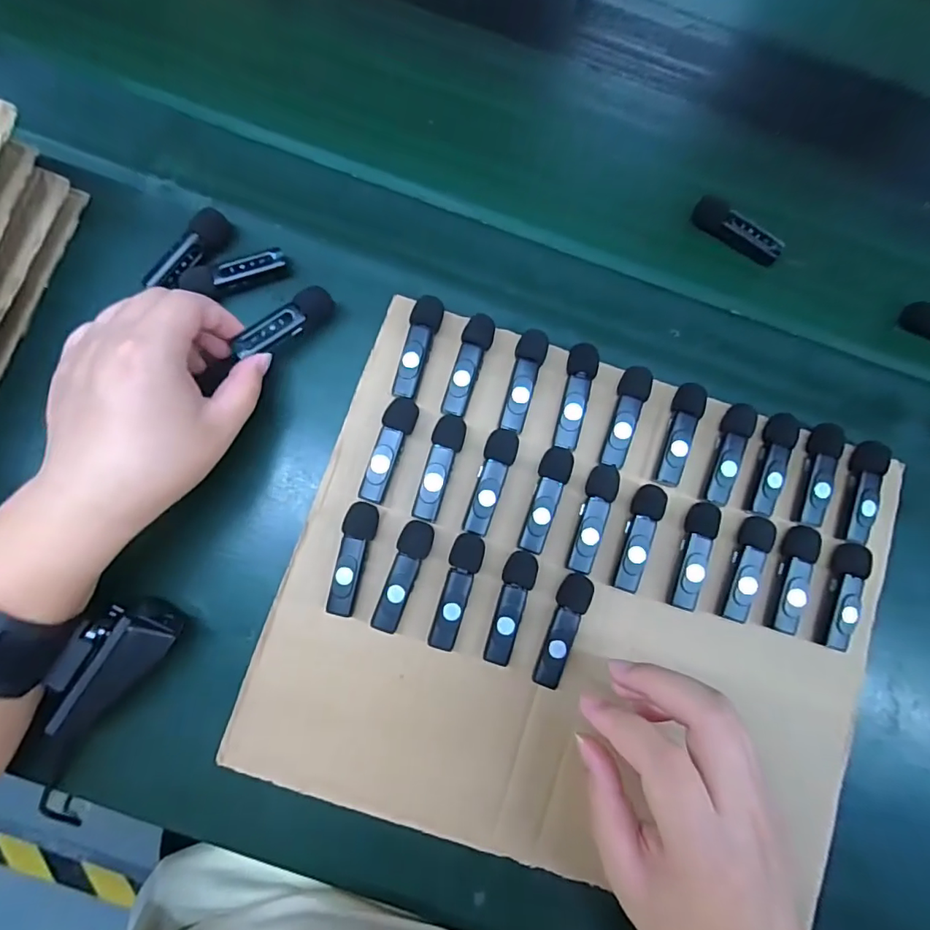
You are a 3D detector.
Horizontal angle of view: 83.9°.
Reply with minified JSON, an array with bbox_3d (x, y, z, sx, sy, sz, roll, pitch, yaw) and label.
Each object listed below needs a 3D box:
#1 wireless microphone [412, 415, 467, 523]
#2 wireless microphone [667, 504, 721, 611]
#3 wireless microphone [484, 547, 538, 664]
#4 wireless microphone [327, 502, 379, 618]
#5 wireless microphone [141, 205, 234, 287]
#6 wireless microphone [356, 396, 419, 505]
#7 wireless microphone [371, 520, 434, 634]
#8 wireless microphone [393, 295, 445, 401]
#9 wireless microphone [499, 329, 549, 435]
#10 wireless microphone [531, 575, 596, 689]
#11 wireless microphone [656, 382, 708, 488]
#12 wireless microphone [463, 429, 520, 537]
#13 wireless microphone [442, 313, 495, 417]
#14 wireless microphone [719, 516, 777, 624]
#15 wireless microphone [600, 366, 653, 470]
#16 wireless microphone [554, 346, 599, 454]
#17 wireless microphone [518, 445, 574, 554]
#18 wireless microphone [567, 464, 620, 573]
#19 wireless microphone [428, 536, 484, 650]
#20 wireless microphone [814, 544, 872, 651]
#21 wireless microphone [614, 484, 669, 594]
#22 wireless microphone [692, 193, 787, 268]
[{"bbox_3d":[-0.016,0.002,0.312,0.019,0.016,0.065,17,82,-1],"label":"wireless microphone"},{"bbox_3d":[0.138,0.054,0.311,0.018,0.016,0.064,15,82,-1],"label":"wireless microphone"},{"bbox_3d":[0.027,0.083,0.304,0.019,0.016,0.065,17,82,-1],"label":"wireless microphone"},{"bbox_3d":[-0.066,0.054,0.302,0.019,0.014,0.064,15,82,-1],"label":"wireless microphone"},{"bbox_3d":[-0.170,-0.132,0.322,0.018,0.015,0.059,37,82,2],"label":"wireless microphone"},{"bbox_3d":[-0.046,-0.009,0.312,0.018,0.016,0.065,20,82,-1],"label":"wireless microphone"},{"bbox_3d":[-0.035,0.065,0.302,0.019,0.015,0.064,17,82,-1],"label":"wireless microphone"},{"bbox_3d":[-0.029,-0.073,0.322,0.018,0.017,0.066,16,82,-1],"label":"wireless microphone"},{"bbox_3d":[0.036,-0.052,0.321,0.018,0.014,0.064,17,82,-1],"label":"wireless microphone"},{"bbox_3d":[0.058,0.096,0.304,0.018,0.017,0.065,19,82,-1],"label":"wireless microphone"},{"bbox_3d":[0.133,-0.019,0.323,0.017,0.016,0.064,19,82,-1],"label":"wireless microphone"},{"bbox_3d":[0.016,0.010,0.312,0.019,0.014,0.065,16,82,-1],"label":"wireless microphone"},{"bbox_3d":[0.002,-0.061,0.322,0.018,0.016,0.064,18,82,-1],"label":"wireless microphone"},{"bbox_3d":[0.170,0.062,0.311,0.015,0.014,0.063,21,82,0],"label":"wireless microphone"},{"bbox_3d":[0.100,-0.029,0.323,0.018,0.015,0.063,15,82,-1],"label":"wireless microphone"},{"bbox_3d":[0.069,-0.042,0.320,0.018,0.013,0.065,10,82,-2],"label":"wireless microphone"},{"bbox_3d":[0.049,0.021,0.312,0.019,0.015,0.064,18,82,-1],"label":"wireless microphone"},{"bbox_3d":[0.078,0.032,0.314,0.017,0.017,0.066,17,82,-1],"label":"wireless microphone"},{"bbox_3d":[-0.004,0.074,0.303,0.019,0.015,0.067,14,82,-1],"label":"wireless microphone"},{"bbox_3d":[0.230,0.080,0.313,0.014,0.018,0.064,19,82,-1],"label":"wireless microphone"},{"bbox_3d":[0.105,0.044,0.313,0.020,0.019,0.064,22,82,0],"label":"wireless microphone"},{"bbox_3d":[0.190,-0.163,0.360,0.065,0.018,0.019,27,82,0],"label":"wireless microphone"}]

